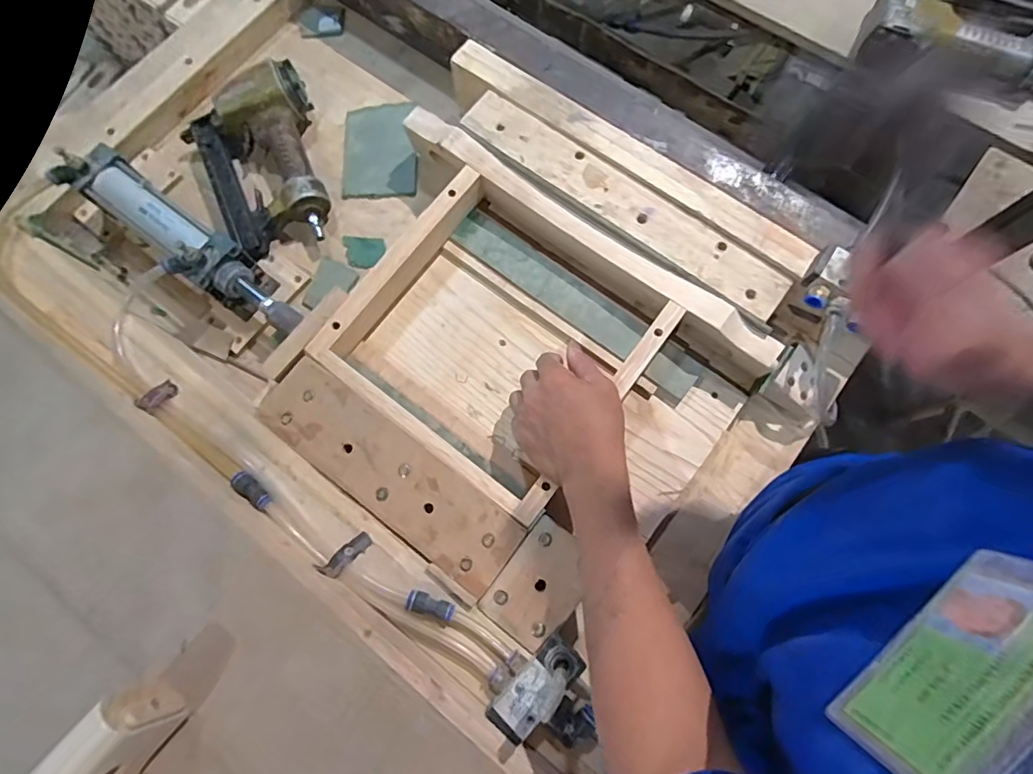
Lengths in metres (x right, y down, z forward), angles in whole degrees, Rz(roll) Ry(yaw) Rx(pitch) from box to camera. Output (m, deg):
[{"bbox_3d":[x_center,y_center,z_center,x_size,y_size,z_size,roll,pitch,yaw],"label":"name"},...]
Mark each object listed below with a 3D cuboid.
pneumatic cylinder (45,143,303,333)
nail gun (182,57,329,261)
[{"bbox_3d":[-0.363,-0.155,0.590,0.313,0.084,0.069,36,78,10],"label":"pneumatic cylinder"},{"bbox_3d":[-0.310,-0.269,0.635,0.155,0.068,0.217,-20,76,-4],"label":"nail gun"}]

